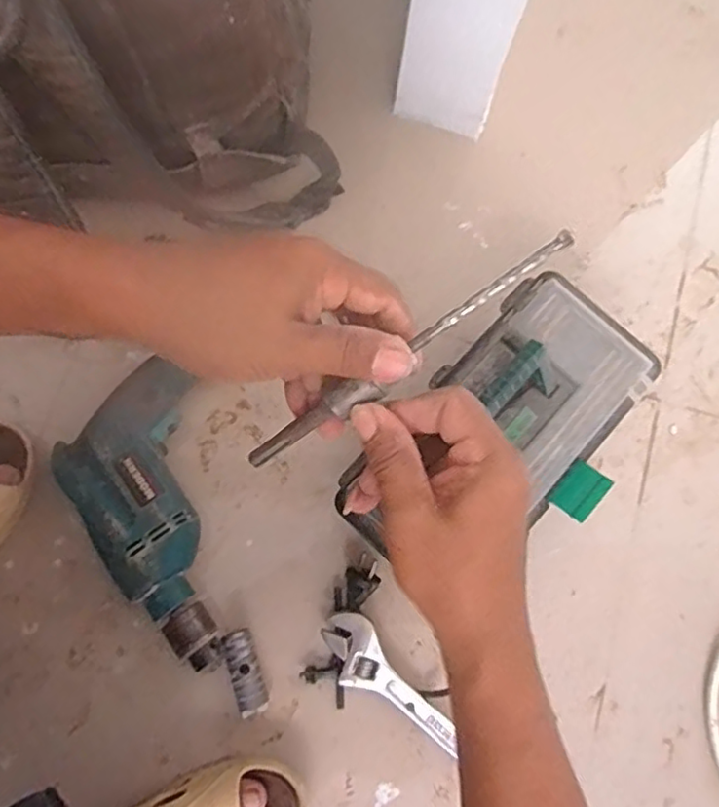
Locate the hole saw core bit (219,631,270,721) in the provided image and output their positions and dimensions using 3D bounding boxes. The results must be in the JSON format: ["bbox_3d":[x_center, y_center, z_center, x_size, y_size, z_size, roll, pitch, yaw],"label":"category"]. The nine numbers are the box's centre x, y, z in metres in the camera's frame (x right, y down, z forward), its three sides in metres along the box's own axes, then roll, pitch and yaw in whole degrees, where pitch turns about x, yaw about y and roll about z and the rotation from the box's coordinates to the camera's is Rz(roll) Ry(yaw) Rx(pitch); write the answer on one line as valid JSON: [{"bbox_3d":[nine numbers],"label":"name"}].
[{"bbox_3d":[-0.103,0.245,0.583,0.027,0.026,0.072,-19,78,-6],"label":"hole saw core bit"}]

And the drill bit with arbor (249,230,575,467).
[{"bbox_3d":[0.017,-0.019,0.311,0.194,0.013,0.016,-35,79,19],"label":"drill bit with arbor"}]

